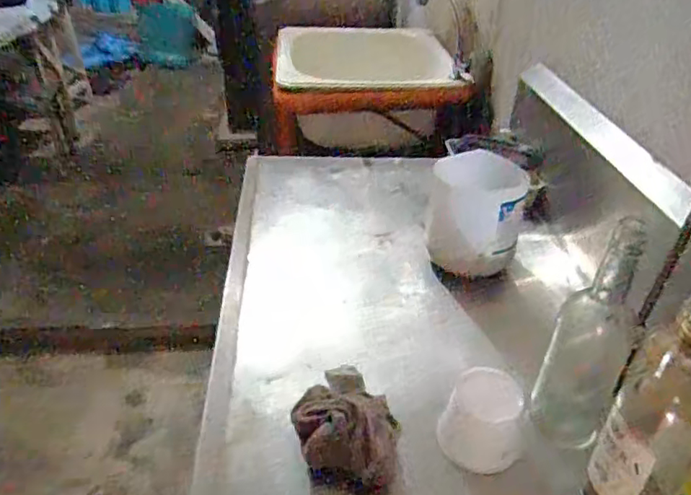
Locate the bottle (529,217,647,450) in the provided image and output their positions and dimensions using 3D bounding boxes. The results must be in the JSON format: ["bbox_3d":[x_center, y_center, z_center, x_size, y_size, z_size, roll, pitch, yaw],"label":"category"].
[{"bbox_3d":[0.284,0.099,0.659,0.089,0.238,0.089,15,37,22],"label":"bottle"}]

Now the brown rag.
[{"bbox_3d":[0.000,0.193,0.685,0.123,0.054,0.174,3,34,4],"label":"brown rag"}]

